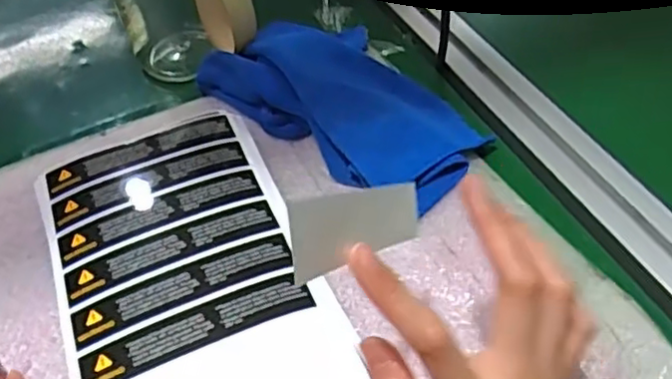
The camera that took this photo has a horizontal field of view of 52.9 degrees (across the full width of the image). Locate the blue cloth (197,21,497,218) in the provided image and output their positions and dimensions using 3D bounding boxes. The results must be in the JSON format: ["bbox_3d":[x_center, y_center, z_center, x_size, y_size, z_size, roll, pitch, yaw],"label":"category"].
[{"bbox_3d":[0.009,-0.065,0.461,0.114,0.044,0.196,-38,54,-26],"label":"blue cloth"}]

